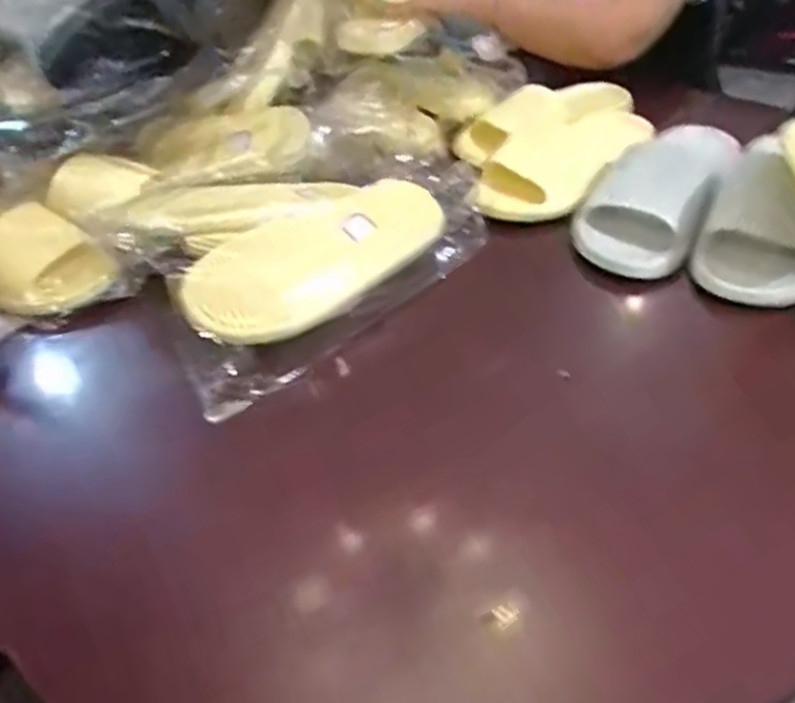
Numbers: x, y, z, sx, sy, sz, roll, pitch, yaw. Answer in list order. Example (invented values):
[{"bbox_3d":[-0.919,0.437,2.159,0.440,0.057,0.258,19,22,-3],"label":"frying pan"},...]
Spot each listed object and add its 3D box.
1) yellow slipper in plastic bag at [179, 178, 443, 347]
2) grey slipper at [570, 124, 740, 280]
[{"bbox_3d":[-0.075,-0.080,0.622,0.243,0.051,0.103,-34,79,-23],"label":"yellow slipper in plastic bag"},{"bbox_3d":[0.265,-0.170,0.694,0.117,0.058,0.238,24,54,23],"label":"grey slipper"}]

